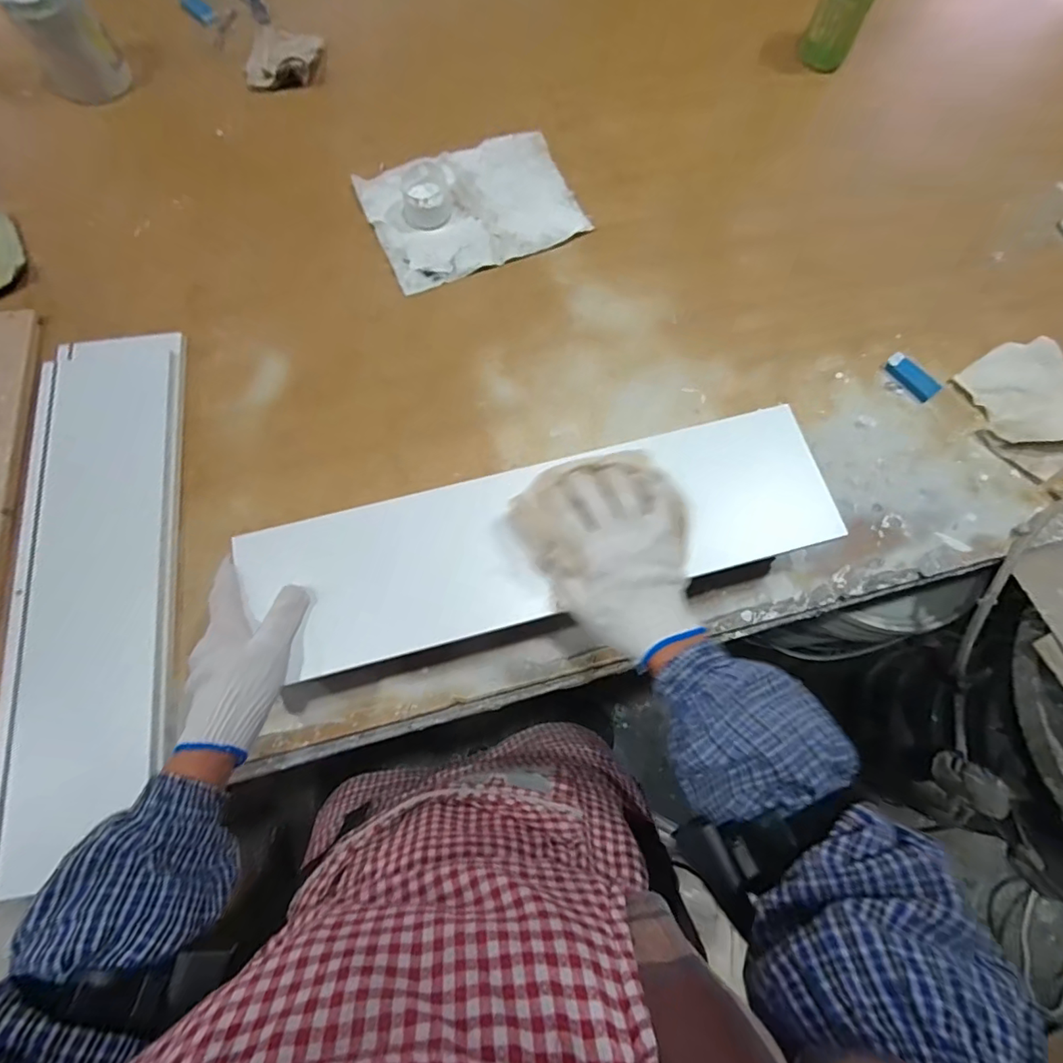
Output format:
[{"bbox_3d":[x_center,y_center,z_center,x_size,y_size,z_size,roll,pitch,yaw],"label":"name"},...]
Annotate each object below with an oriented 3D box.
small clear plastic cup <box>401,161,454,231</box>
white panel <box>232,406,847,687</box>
[{"bbox_3d":[-0.140,-0.450,0.691,0.069,0.038,0.069,0,74,-1],"label":"small clear plastic cup"},{"bbox_3d":[0.014,0.004,0.484,0.539,0.022,0.146,-14,74,-5],"label":"white panel"}]

